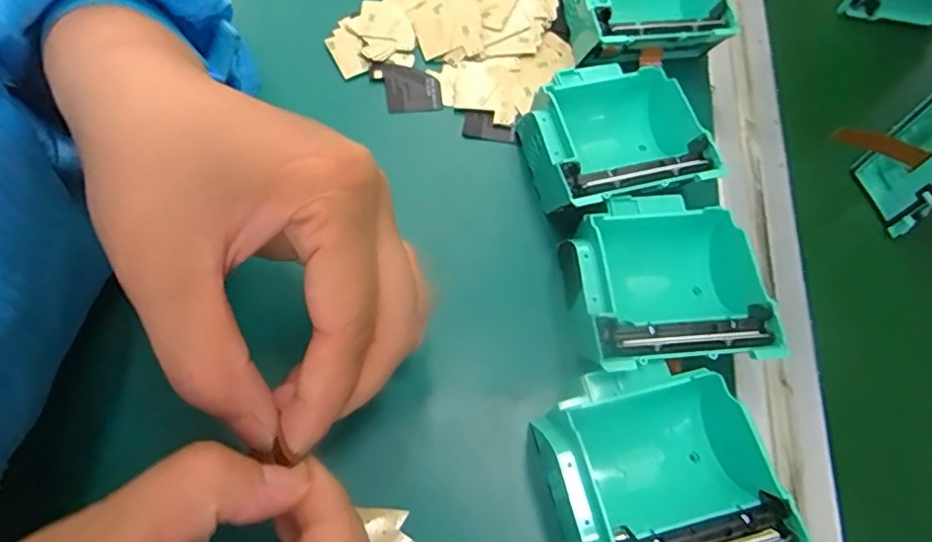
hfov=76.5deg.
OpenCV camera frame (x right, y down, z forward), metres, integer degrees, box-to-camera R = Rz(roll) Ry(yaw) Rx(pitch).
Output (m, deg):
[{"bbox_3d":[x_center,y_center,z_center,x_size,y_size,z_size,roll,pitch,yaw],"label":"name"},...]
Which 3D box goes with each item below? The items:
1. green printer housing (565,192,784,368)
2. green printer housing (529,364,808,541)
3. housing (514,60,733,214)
[{"bbox_3d":[0.085,0.007,0.254,0.078,0.041,0.077,-3,64,-2],"label":"green printer housing"},{"bbox_3d":[0.069,0.076,0.218,0.071,0.043,0.074,-11,64,-6],"label":"green printer housing"},{"bbox_3d":[0.071,-0.062,0.283,0.077,0.040,0.075,-14,65,-7],"label":"housing"}]

